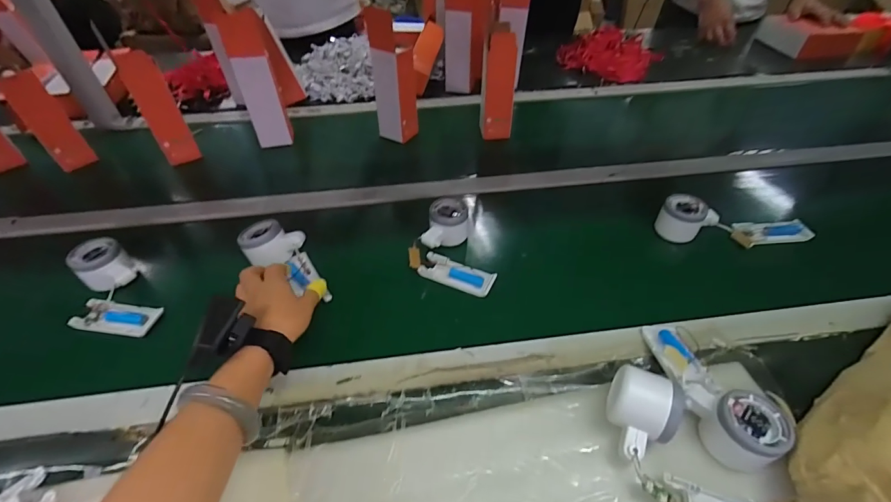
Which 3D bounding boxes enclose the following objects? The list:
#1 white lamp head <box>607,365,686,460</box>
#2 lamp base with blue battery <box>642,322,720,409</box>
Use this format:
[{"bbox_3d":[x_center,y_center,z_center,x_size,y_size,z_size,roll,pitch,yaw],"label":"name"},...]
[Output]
[{"bbox_3d":[0.182,0.156,0.378,0.056,0.059,0.072,22,49,21],"label":"white lamp head"},{"bbox_3d":[0.254,0.118,0.435,0.039,0.015,0.117,0,28,1],"label":"lamp base with blue battery"}]

